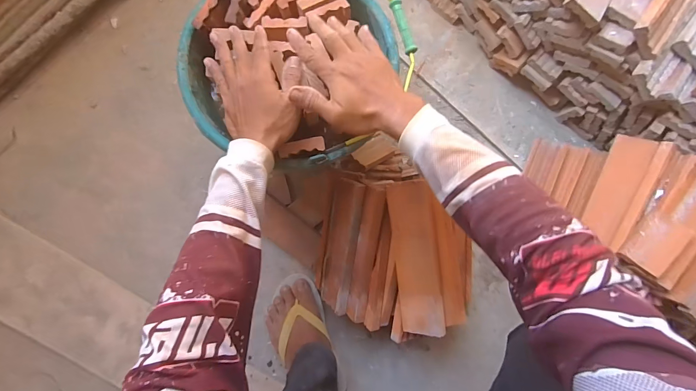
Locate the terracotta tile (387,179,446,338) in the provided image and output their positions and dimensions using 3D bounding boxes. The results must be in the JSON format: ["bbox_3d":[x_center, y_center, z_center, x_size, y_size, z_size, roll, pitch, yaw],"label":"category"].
[{"bbox_3d":[0.102,0.094,0.505,0.064,0.015,0.230,-6,92,30],"label":"terracotta tile"}]

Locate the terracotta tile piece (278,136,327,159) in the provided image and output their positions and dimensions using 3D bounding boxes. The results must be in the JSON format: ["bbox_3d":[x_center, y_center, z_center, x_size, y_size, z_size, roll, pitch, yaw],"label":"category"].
[{"bbox_3d":[-0.062,-0.067,0.451,0.062,0.006,0.022,-9,68,5],"label":"terracotta tile piece"}]

